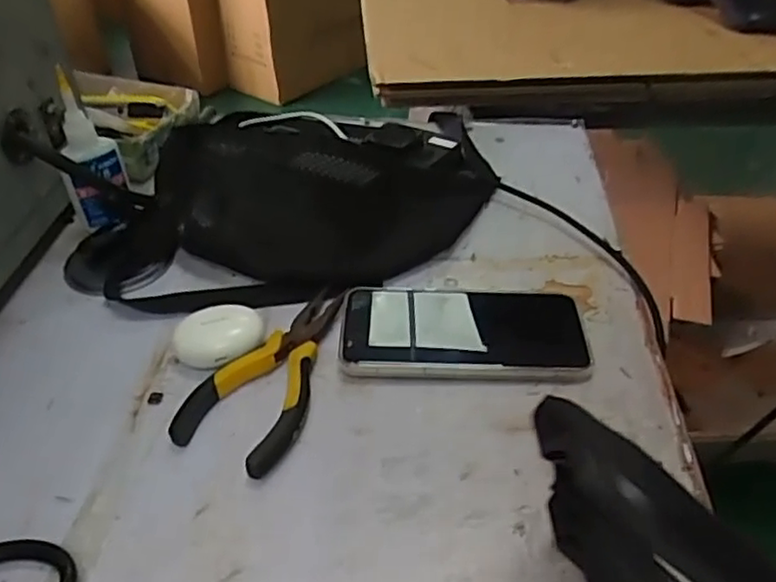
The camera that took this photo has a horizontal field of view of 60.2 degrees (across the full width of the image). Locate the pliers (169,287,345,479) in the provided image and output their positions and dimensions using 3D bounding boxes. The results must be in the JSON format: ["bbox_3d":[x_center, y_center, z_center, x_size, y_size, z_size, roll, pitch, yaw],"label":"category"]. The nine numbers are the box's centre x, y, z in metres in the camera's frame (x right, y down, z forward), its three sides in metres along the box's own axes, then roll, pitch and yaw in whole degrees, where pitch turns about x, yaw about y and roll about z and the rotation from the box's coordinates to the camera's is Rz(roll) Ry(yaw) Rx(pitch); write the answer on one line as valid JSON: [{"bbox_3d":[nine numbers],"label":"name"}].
[{"bbox_3d":[-0.069,0.049,0.432,0.070,0.020,0.145,17,43,20],"label":"pliers"}]

